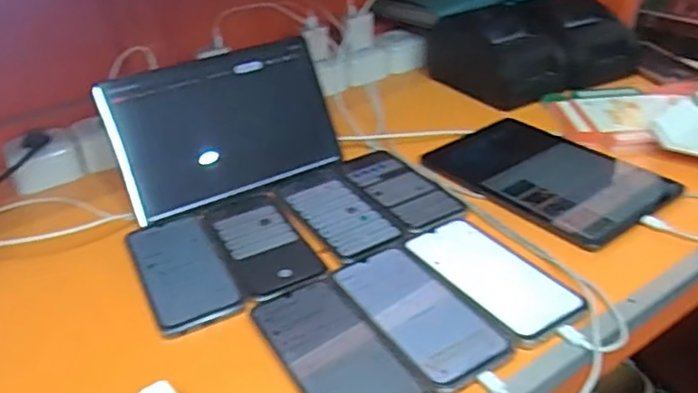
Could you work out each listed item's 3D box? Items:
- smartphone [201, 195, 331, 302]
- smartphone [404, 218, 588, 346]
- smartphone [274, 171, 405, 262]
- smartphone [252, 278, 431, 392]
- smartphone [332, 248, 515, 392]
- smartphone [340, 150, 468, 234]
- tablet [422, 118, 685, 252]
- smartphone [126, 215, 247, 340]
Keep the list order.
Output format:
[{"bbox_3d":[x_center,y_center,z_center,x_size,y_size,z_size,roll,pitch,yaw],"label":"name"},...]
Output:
[{"bbox_3d":[-0.091,0.047,0.638,0.080,0.004,0.171,-17,34,-21],"label":"smartphone"},{"bbox_3d":[0.128,0.068,0.569,0.077,0.005,0.166,-20,35,-24],"label":"smartphone"},{"bbox_3d":[-0.013,0.013,0.676,0.081,0.004,0.168,-19,35,-24],"label":"smartphone"},{"bbox_3d":[-0.010,0.124,0.499,0.083,0.005,0.171,-19,35,-24],"label":"smartphone"},{"bbox_3d":[0.059,0.095,0.536,0.080,0.004,0.166,-20,35,-24],"label":"smartphone"},{"bbox_3d":[0.056,-0.011,0.715,0.080,0.004,0.175,-19,35,-23],"label":"smartphone"},{"bbox_3d":[0.227,-0.029,0.717,0.178,0.011,0.244,-23,36,-29],"label":"tablet"},{"bbox_3d":[-0.165,0.065,0.611,0.078,0.005,0.179,-17,34,-21],"label":"smartphone"}]

